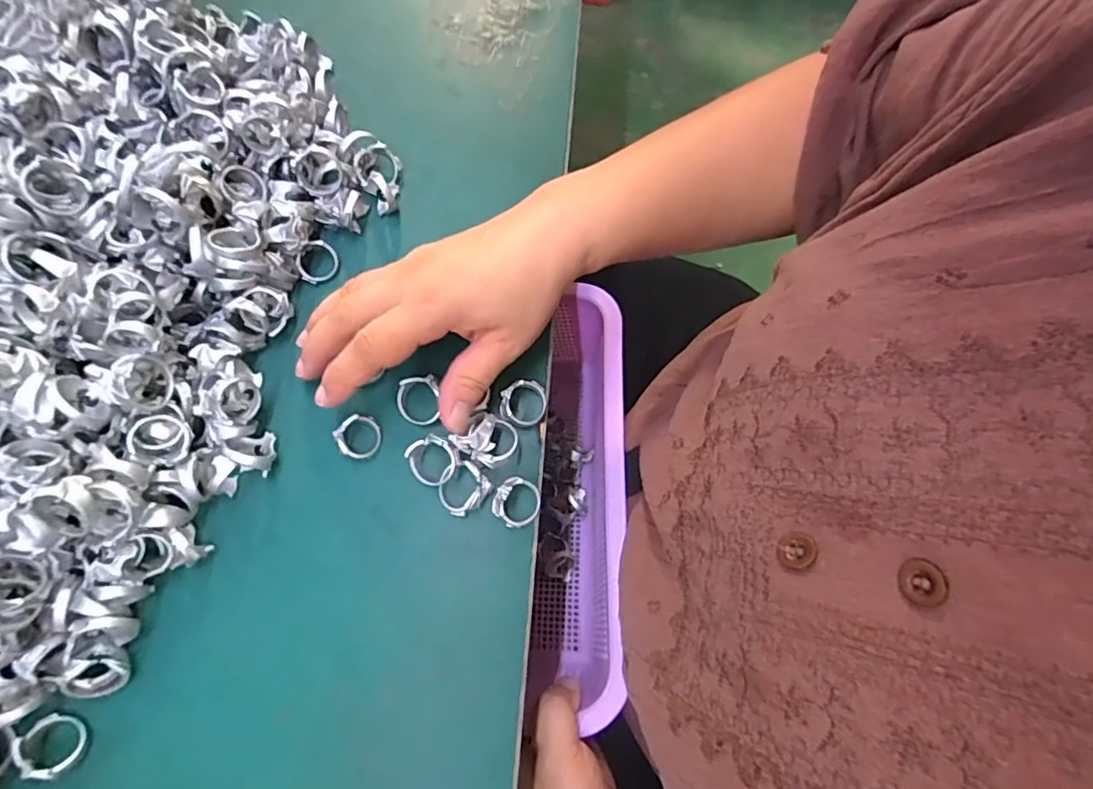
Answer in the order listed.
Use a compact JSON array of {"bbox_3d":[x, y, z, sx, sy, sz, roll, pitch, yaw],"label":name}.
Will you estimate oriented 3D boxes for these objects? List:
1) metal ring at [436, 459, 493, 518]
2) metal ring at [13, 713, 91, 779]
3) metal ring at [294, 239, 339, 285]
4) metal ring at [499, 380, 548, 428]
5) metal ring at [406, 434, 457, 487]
[{"bbox_3d":[-0.043,0.047,0.281,0.025,0.011,0.025,1,72,-2],"label":"metal ring"},{"bbox_3d":[-0.215,0.153,0.244,0.025,0.008,0.024,18,40,-16],"label":"metal ring"},{"bbox_3d":[-0.130,-0.075,0.317,0.022,0.006,0.025,18,89,-31],"label":"metal ring"},{"bbox_3d":[-0.011,0.004,0.295,0.026,0.007,0.024,2,84,-24],"label":"metal ring"},{"bbox_3d":[-0.057,0.033,0.283,0.027,0.006,0.025,3,102,12],"label":"metal ring"}]

